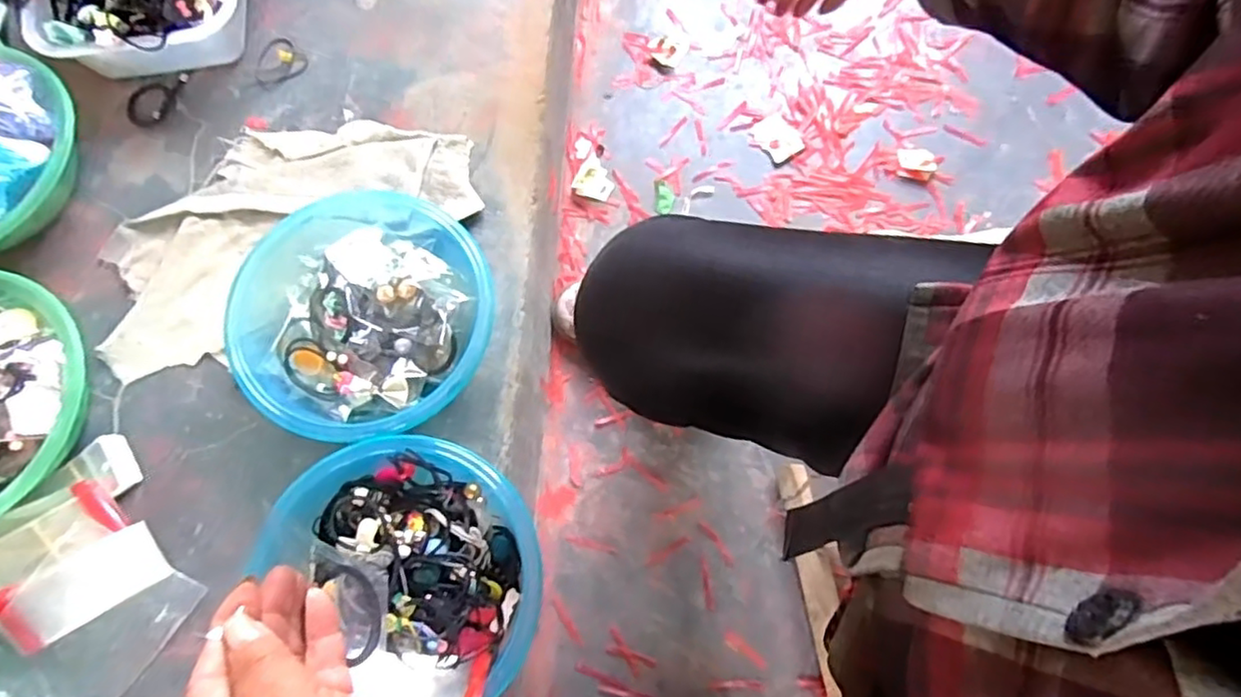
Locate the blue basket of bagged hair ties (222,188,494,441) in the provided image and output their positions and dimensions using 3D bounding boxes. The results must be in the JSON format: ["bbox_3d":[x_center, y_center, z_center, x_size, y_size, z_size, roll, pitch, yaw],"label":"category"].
[{"bbox_3d":[-0.228,-0.028,0.603,0.225,0.072,0.231,-2,73,0],"label":"blue basket of bagged hair ties"}]

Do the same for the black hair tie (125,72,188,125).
[{"bbox_3d":[-0.507,-0.275,0.718,0.045,0.012,0.070,18,75,6],"label":"black hair tie"}]

